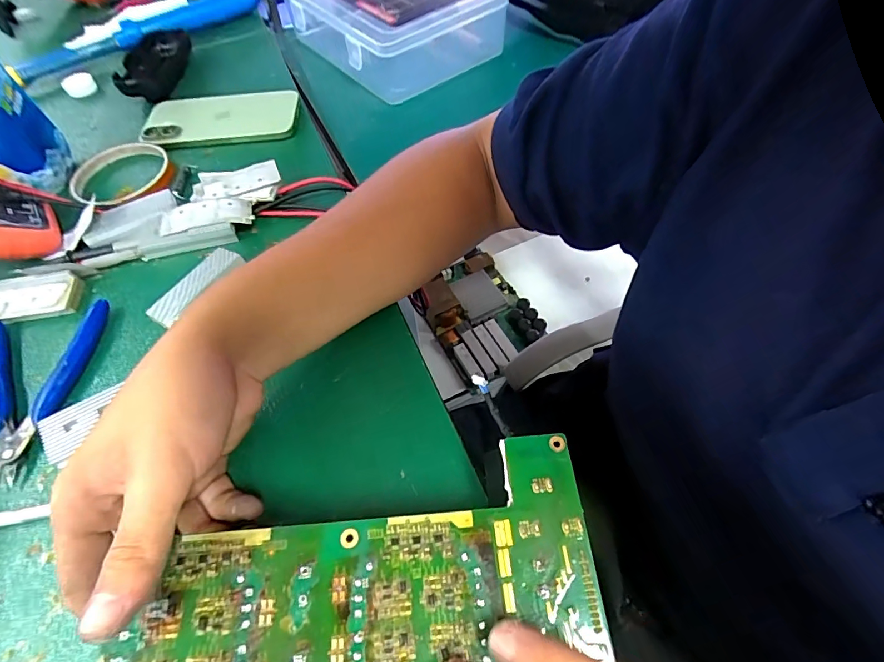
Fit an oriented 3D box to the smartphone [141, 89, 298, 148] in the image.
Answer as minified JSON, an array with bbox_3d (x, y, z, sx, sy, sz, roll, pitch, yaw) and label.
[{"bbox_3d":[-0.210,-0.204,0.416,0.143,0.014,0.071,-7,58,-1],"label":"smartphone"}]

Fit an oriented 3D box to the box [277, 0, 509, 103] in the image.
[{"bbox_3d":[-0.052,-0.342,0.469,0.174,0.058,0.200,-39,64,-19],"label":"box"}]

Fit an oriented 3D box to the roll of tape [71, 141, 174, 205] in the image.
[{"bbox_3d":[-0.279,-0.137,0.378,0.079,0.011,0.086,-33,62,-16],"label":"roll of tape"}]

